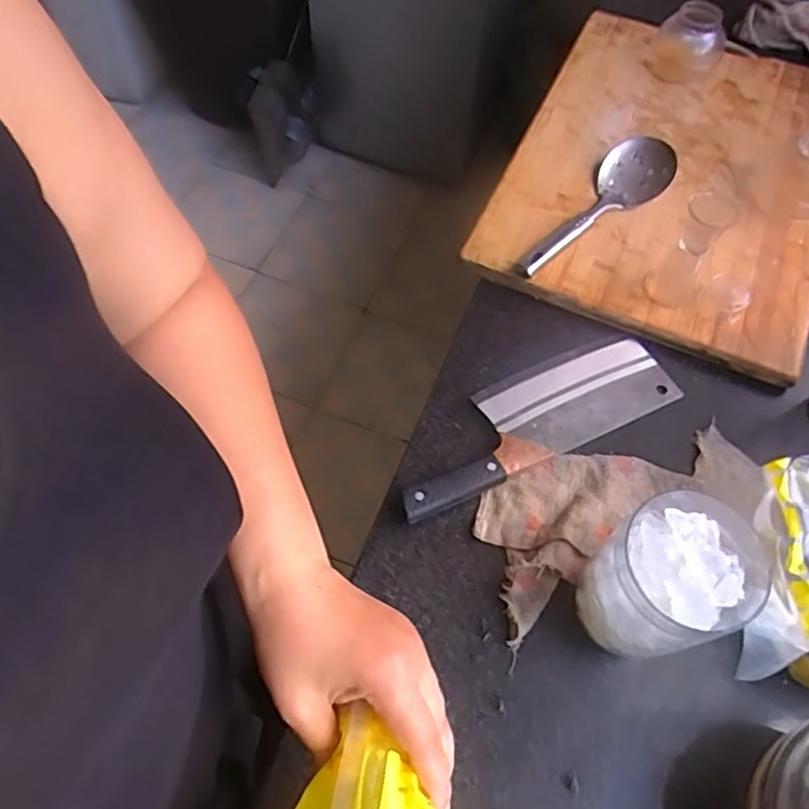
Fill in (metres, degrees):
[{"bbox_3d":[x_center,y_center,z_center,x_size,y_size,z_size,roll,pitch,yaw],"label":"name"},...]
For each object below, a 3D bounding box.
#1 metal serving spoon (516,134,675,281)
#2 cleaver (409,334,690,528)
[{"bbox_3d":[0.204,-0.202,0.692,0.065,0.022,0.247,35,65,17],"label":"metal serving spoon"},{"bbox_3d":[0.112,0.008,0.588,0.280,0.026,0.089,-24,64,-15],"label":"cleaver"}]

